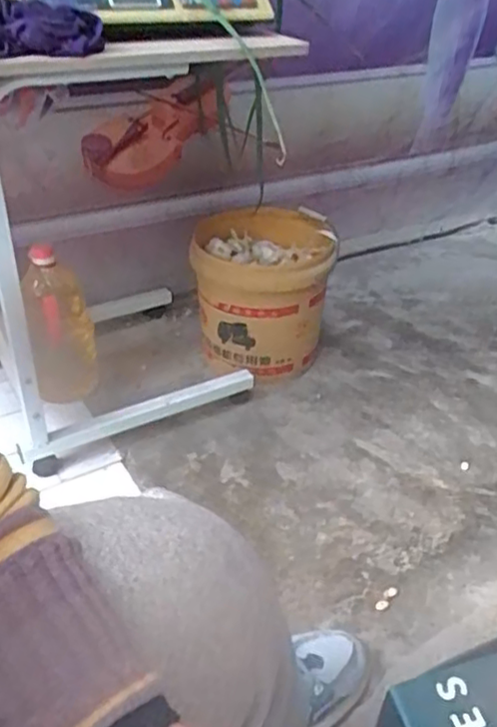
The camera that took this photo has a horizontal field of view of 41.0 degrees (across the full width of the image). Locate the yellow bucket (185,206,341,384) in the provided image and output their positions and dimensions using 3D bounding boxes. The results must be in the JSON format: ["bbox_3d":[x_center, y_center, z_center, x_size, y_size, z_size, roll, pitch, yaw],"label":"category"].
[{"bbox_3d":[0.024,-0.121,1.258,0.244,0.264,0.249,1,36,-1],"label":"yellow bucket"}]

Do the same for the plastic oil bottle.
[{"bbox_3d":[-0.323,-0.063,1.123,0.105,0.273,0.096,-8,37,-13],"label":"plastic oil bottle"}]

